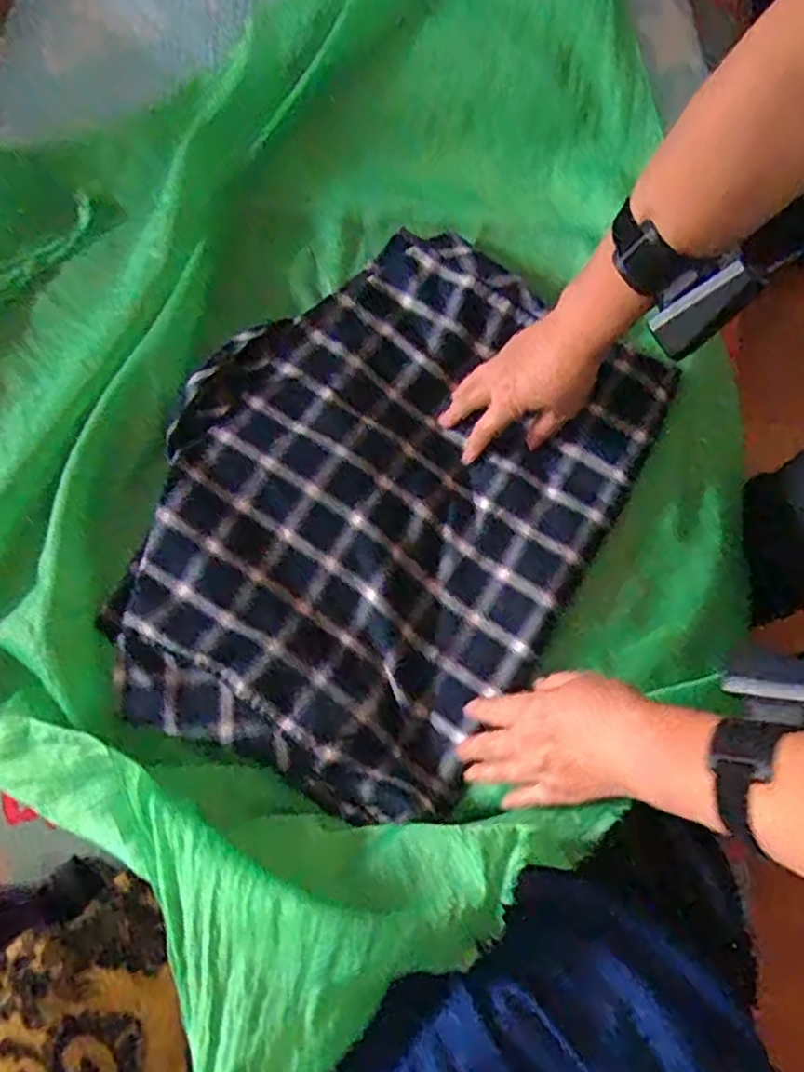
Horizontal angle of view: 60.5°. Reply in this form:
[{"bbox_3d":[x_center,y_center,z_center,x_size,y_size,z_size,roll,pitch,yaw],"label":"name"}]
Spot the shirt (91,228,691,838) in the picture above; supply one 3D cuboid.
[{"bbox_3d":[-0.020,-0.042,0.608,0.360,0.038,0.490,30,75,7],"label":"shirt"}]

